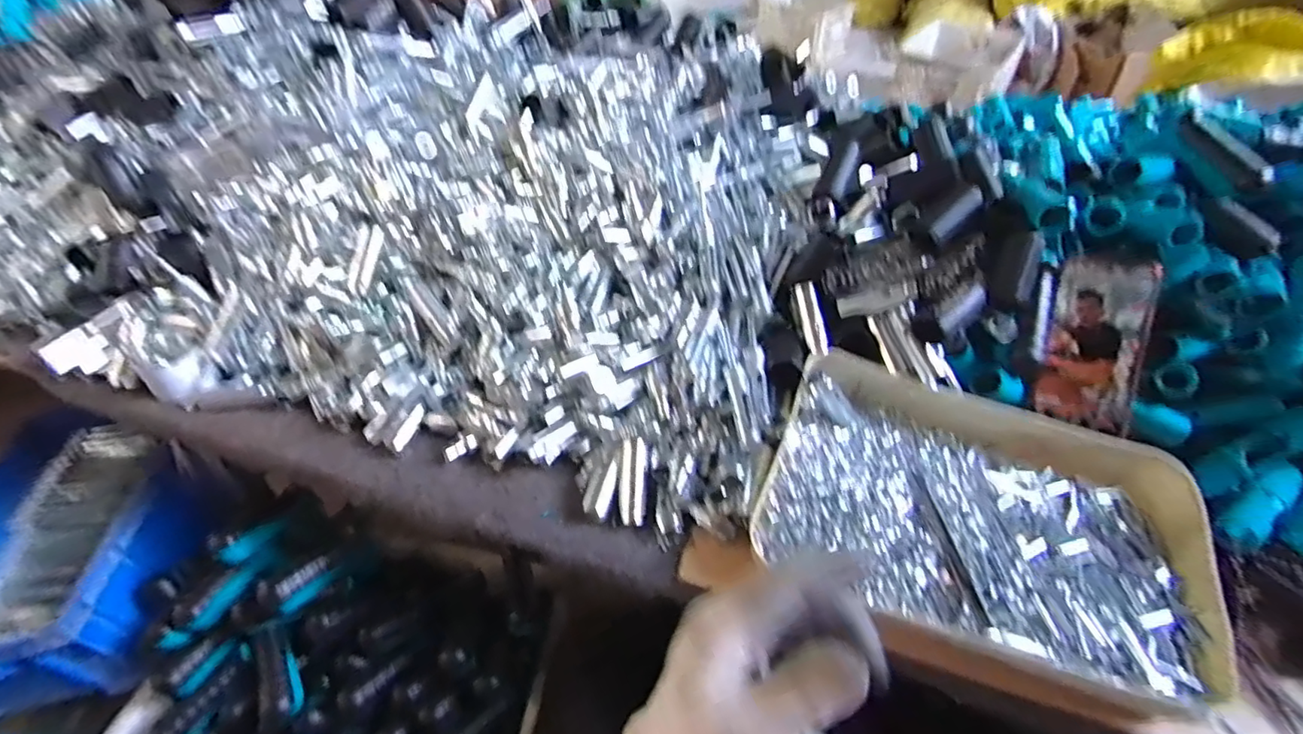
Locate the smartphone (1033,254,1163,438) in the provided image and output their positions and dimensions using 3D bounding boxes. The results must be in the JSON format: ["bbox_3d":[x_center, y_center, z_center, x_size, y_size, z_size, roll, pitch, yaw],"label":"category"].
[{"bbox_3d":[0.395,-0.024,0.530,0.075,0.152,0.012,11,2,20],"label":"smartphone"}]

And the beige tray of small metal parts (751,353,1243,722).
[{"bbox_3d":[0.264,0.119,0.487,0.330,0.058,0.230,17,46,15],"label":"beige tray of small metal parts"}]

